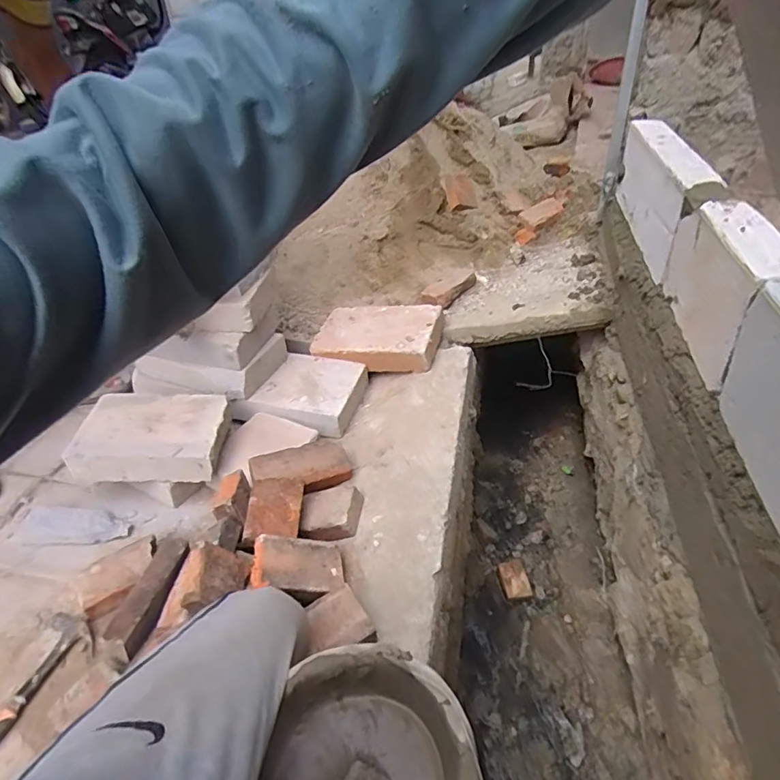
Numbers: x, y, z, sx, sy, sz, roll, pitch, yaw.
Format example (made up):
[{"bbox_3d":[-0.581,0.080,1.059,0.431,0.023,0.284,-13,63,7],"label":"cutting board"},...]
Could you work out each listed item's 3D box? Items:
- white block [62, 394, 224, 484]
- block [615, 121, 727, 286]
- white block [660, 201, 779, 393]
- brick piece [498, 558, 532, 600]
[{"bbox_3d":[-0.508,0.096,1.120,0.308,0.075,0.227,-3,37,2],"label":"white block"},{"bbox_3d":[0.614,-0.453,1.174,0.083,0.185,0.627,4,37,12],"label":"block"},{"bbox_3d":[0.522,-0.169,0.808,0.071,0.180,0.352,4,37,12],"label":"white block"},{"bbox_3d":[0.297,0.449,1.227,0.063,0.025,0.092,-8,37,-4],"label":"brick piece"}]

